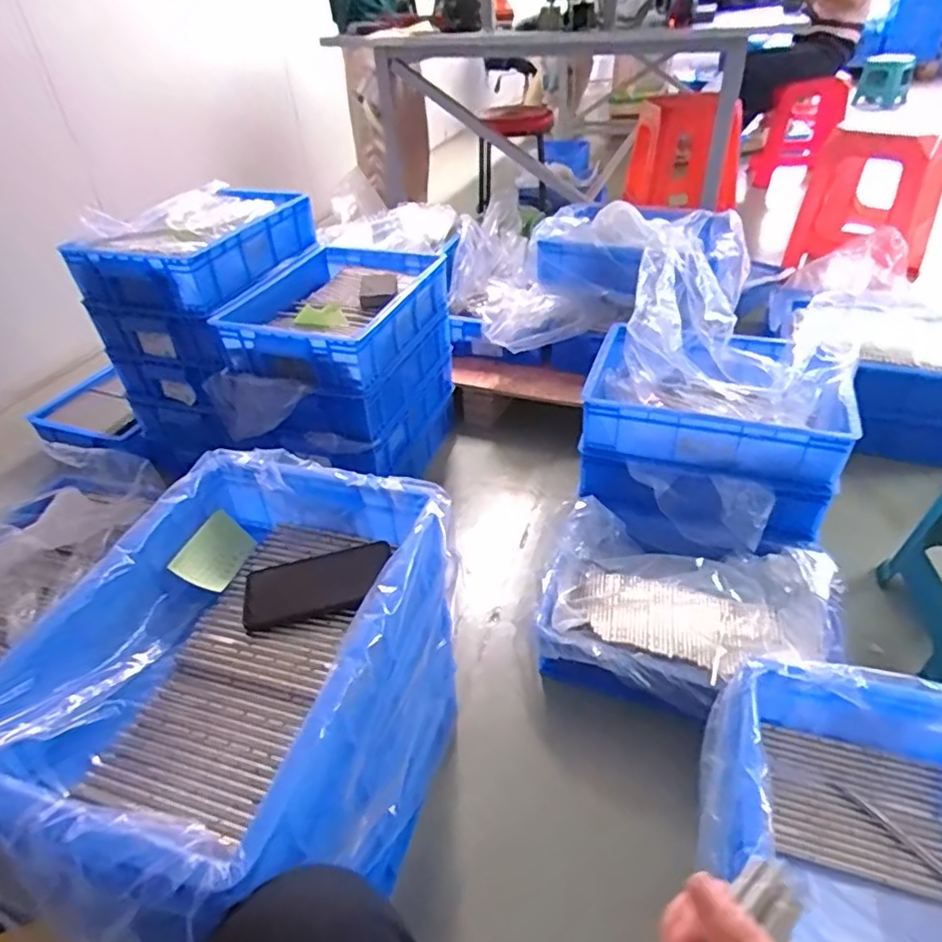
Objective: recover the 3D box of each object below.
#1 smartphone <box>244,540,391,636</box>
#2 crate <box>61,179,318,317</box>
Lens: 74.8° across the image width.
[{"bbox_3d":[-0.168,0.122,0.681,0.160,0.012,0.087,-16,42,-8],"label":"smartphone"},{"bbox_3d":[-0.543,-0.454,1.258,0.274,0.139,0.415,12,41,19],"label":"crate"}]

